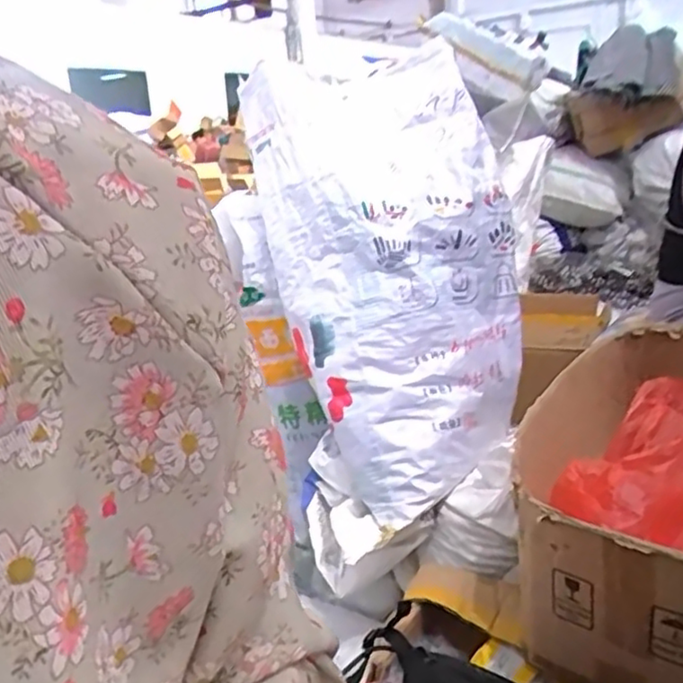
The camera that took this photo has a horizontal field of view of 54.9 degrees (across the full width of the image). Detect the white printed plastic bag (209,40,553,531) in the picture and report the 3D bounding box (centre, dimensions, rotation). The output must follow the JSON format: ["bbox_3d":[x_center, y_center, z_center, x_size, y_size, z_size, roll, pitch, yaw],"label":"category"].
[{"bbox_3d":[0.115,-0.124,1.023,0.376,0.706,0.121,-14,-11,-14],"label":"white printed plastic bag"}]

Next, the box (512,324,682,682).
[{"bbox_3d":[0.369,0.155,0.783,0.289,0.241,0.474,10,36,34],"label":"box"}]

